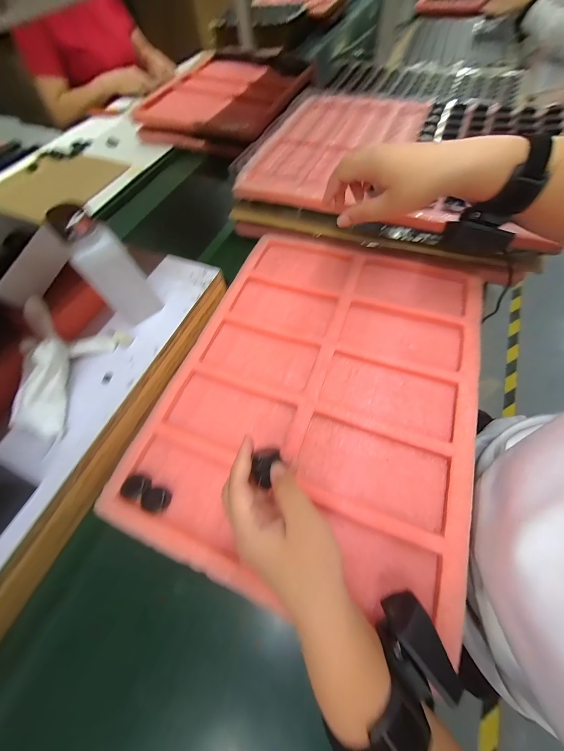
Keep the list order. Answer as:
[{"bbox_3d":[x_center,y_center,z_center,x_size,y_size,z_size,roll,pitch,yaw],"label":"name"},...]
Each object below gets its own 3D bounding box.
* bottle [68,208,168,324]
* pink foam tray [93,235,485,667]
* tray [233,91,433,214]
[{"bbox_3d":[-0.199,-0.120,0.312,0.055,0.124,0.049,-35,66,-13],"label":"bottle"},{"bbox_3d":[0.049,-0.001,0.344,0.375,0.021,0.479,18,66,12],"label":"pink foam tray"},{"bbox_3d":[0.106,-0.438,0.482,0.253,0.026,0.369,21,66,14],"label":"tray"}]

